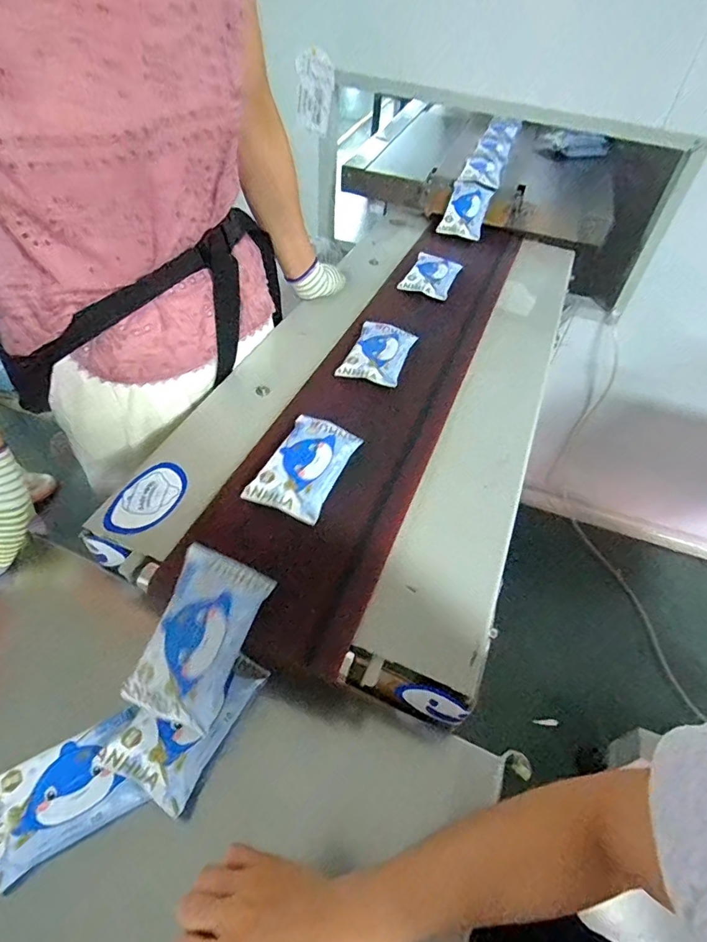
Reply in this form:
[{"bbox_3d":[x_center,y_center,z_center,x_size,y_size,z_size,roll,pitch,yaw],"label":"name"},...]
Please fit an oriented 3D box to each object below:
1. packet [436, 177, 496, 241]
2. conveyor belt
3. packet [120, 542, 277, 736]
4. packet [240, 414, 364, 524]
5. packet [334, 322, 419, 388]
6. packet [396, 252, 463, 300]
[{"bbox_3d":[0.242,-0.564,1.030,0.087,0.021,0.157,16,70,14],"label":"packet"},{"bbox_3d":[0.070,-0.169,0.740,0.427,0.068,0.939,20,51,11],"label":"conveyor belt"},{"bbox_3d":[-0.136,0.147,0.428,0.082,0.015,0.141,23,79,4],"label":"packet"},{"bbox_3d":[-0.053,-0.011,0.556,0.083,0.014,0.141,21,51,11],"label":"packet"},{"bbox_3d":[0.038,-0.175,0.717,0.085,0.028,0.139,18,51,9],"label":"packet"},{"bbox_3d":[0.142,-0.356,0.881,0.086,0.020,0.129,22,52,12],"label":"packet"}]

